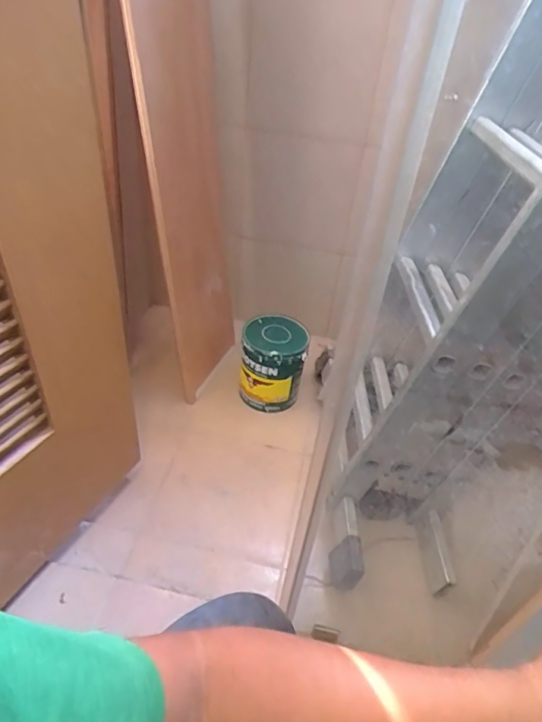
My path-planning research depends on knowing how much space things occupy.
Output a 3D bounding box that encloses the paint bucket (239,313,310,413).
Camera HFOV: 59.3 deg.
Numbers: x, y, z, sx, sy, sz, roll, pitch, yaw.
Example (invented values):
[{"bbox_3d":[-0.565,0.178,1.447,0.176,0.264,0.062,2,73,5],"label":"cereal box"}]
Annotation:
[{"bbox_3d":[0.005,0.008,1.329,0.174,0.227,0.161,8,40,2],"label":"paint bucket"}]

